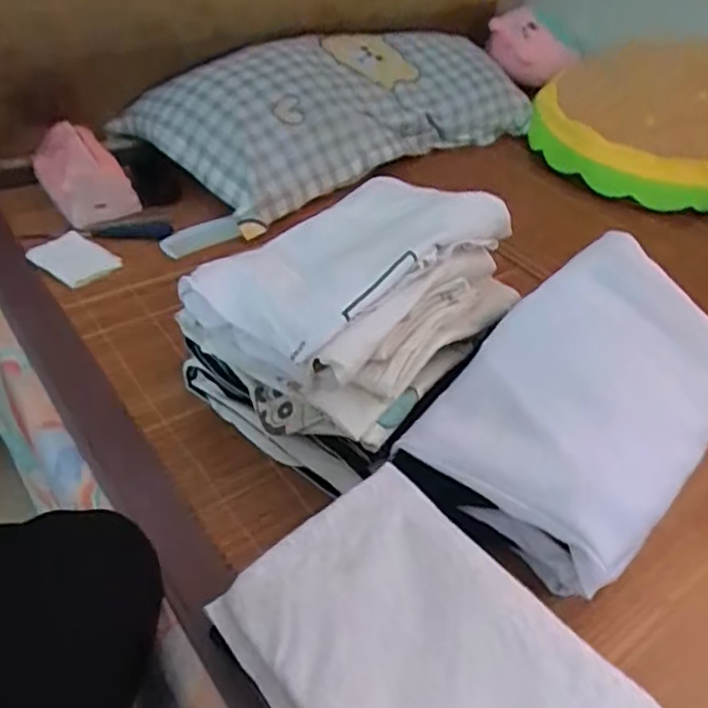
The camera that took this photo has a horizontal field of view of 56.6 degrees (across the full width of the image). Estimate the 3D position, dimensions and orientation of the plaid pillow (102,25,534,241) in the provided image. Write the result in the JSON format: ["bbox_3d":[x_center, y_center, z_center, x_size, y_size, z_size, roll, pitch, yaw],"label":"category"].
[{"bbox_3d":[-0.019,-0.392,1.011,0.620,0.115,0.253,-30,54,-32],"label":"plaid pillow"}]

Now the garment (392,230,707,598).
[{"bbox_3d":[0.193,0.037,0.543,0.184,0.066,0.260,41,71,17],"label":"garment"}]

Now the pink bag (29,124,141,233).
[{"bbox_3d":[-0.337,-0.230,0.816,0.101,0.107,0.112,-16,47,-21],"label":"pink bag"}]

